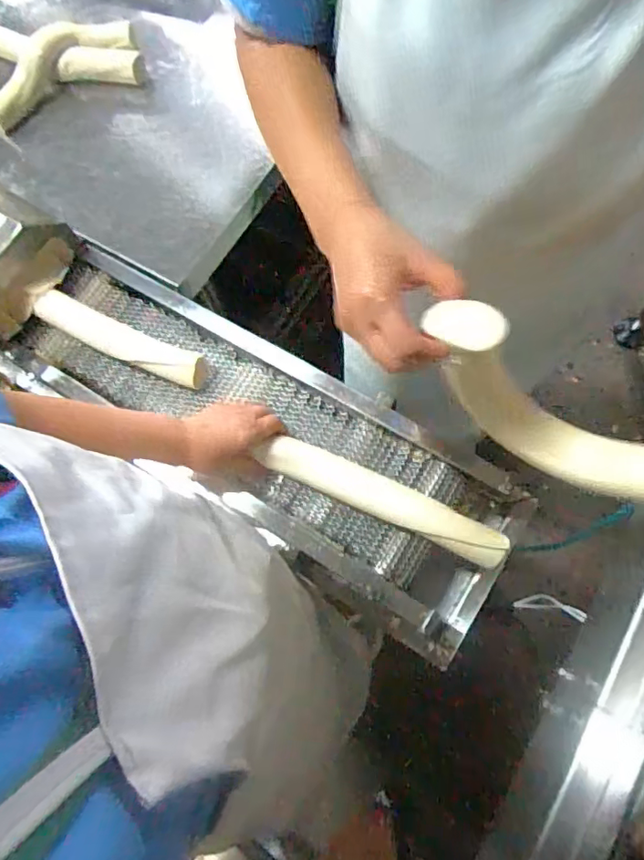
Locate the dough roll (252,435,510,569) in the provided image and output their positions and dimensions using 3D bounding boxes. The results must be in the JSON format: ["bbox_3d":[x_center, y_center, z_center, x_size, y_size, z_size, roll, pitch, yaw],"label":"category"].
[{"bbox_3d":[0.073,0.081,0.641,0.303,0.035,0.048,23,73,8],"label":"dough roll"}]

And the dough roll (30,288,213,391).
[{"bbox_3d":[-0.281,-0.128,0.742,0.264,0.027,0.051,24,73,9],"label":"dough roll"}]

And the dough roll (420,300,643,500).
[{"bbox_3d":[0.196,-0.011,0.398,0.258,0.141,0.044,29,76,15],"label":"dough roll"}]

